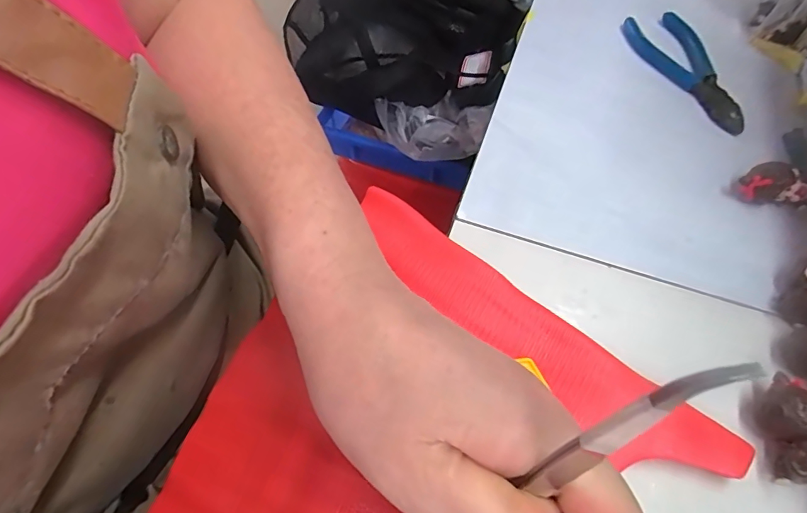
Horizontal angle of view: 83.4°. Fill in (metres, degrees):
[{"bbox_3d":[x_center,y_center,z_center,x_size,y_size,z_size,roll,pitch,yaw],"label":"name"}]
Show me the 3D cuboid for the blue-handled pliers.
[{"bbox_3d":[0.208,-0.140,0.337,0.045,0.013,0.126,-7,59,-7],"label":"blue-handled pliers"}]

